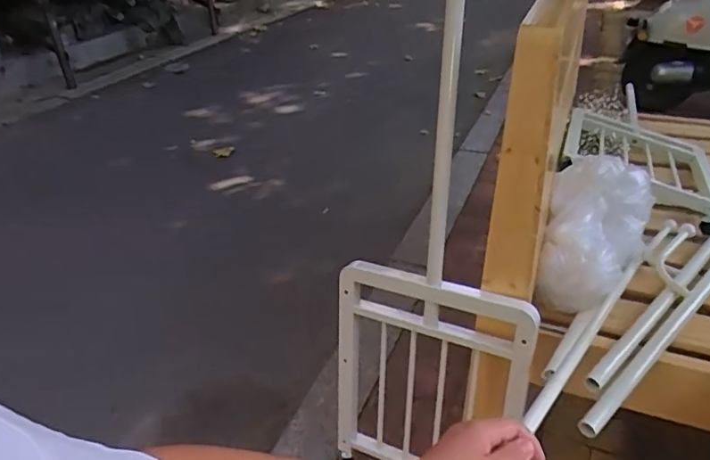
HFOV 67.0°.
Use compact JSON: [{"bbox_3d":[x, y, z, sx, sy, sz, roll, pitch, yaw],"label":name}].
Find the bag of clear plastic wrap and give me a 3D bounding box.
[{"bbox_3d":[0.434,0.007,1.000,0.169,0.128,0.344,14,50,31],"label":"bag of clear plastic wrap"}]

